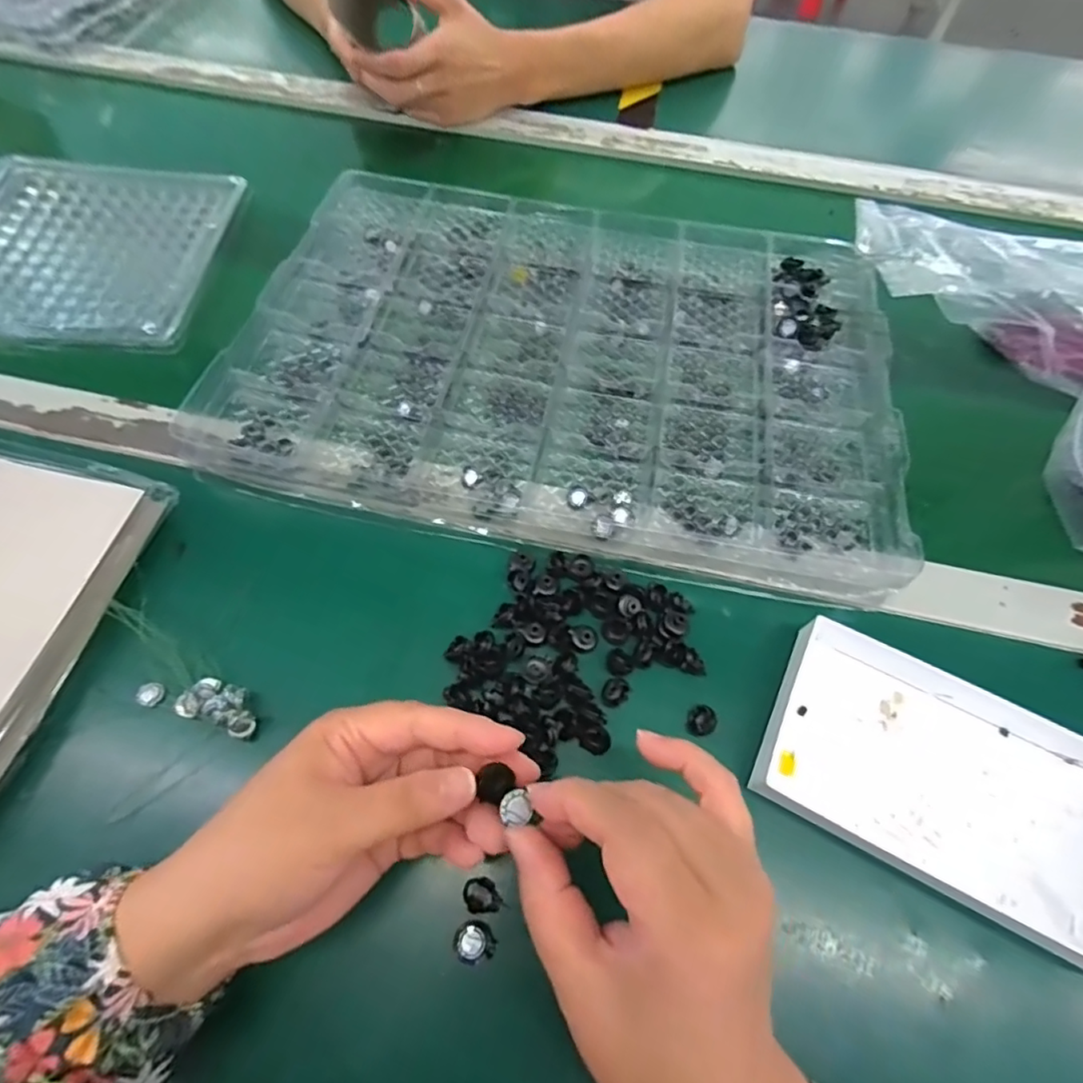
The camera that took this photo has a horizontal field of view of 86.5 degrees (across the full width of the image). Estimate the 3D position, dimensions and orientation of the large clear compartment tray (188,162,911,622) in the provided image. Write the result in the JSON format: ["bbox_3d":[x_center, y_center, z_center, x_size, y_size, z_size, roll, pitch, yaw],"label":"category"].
[{"bbox_3d":[0.019,-0.137,0.415,0.442,0.031,0.301,11,62,5],"label":"large clear compartment tray"}]

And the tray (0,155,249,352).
[{"bbox_3d":[-0.385,-0.244,0.479,0.226,0.016,0.212,3,62,1],"label":"tray"}]

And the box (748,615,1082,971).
[{"bbox_3d":[0.211,0.117,0.296,0.172,0.023,0.112,26,64,12],"label":"box"}]

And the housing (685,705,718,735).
[{"bbox_3d":[0.086,0.096,0.309,0.014,0.012,0.015,0,62,-1],"label":"housing"}]

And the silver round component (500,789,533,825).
[{"bbox_3d":[-0.010,0.095,0.207,0.011,0.004,0.011,0,62,-1],"label":"silver round component"}]

